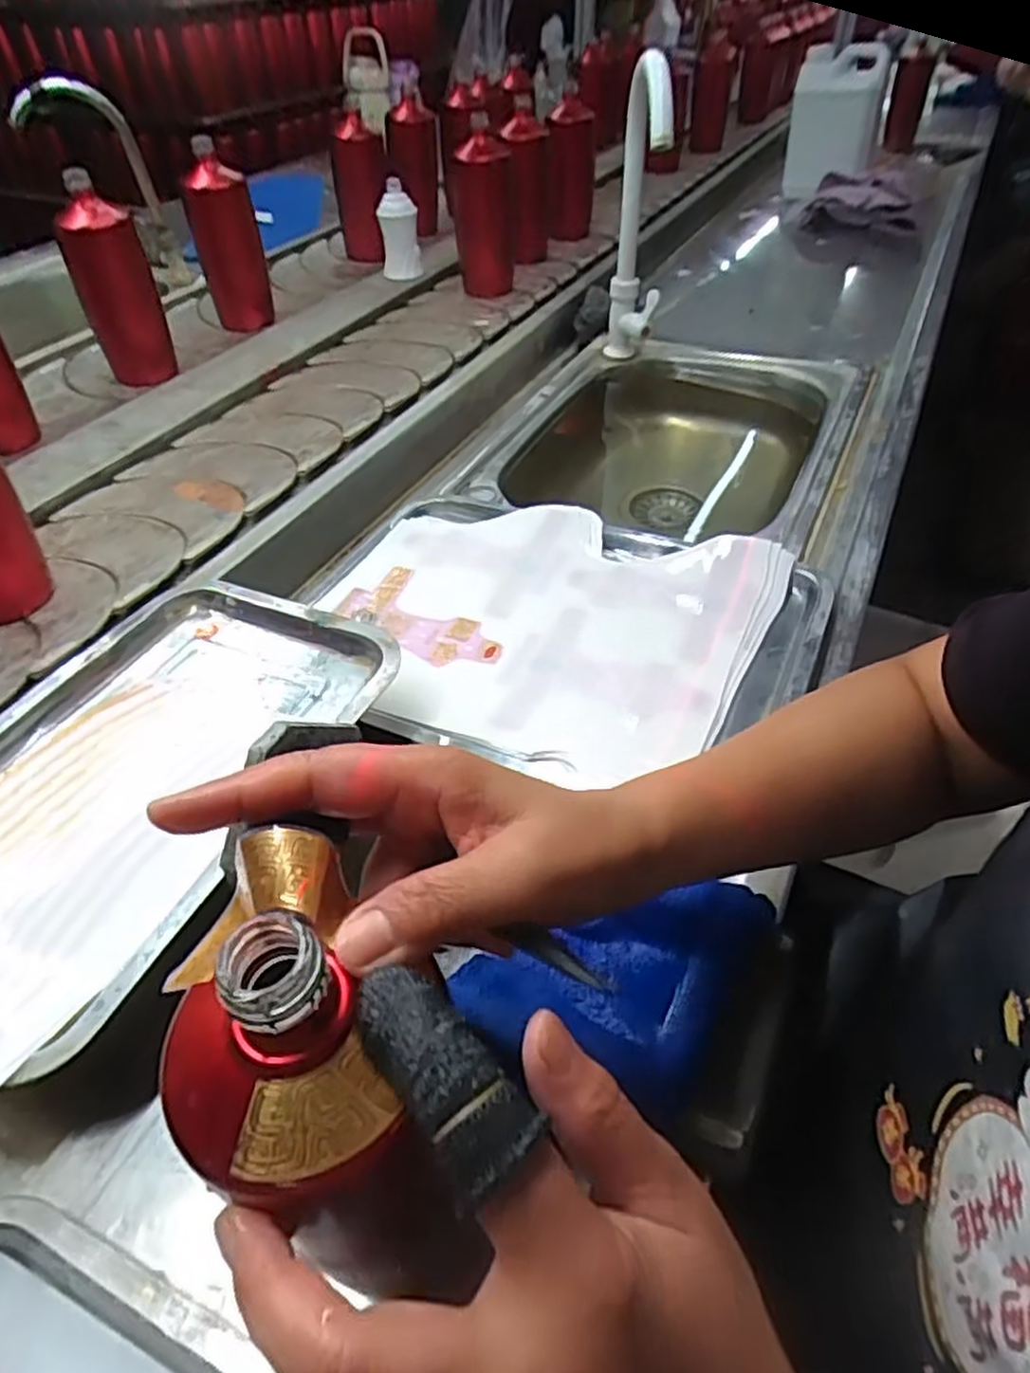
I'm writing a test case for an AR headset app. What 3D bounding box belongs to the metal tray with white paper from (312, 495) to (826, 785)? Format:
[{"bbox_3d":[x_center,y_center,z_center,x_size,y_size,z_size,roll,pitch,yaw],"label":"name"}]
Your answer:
[{"bbox_3d":[0.029,-0.052,0.577,0.363,0.032,0.269,16,47,17],"label":"metal tray with white paper"}]

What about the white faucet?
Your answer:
[{"bbox_3d":[0.133,-0.486,0.802,0.052,0.331,0.073,1,75,3],"label":"white faucet"}]

